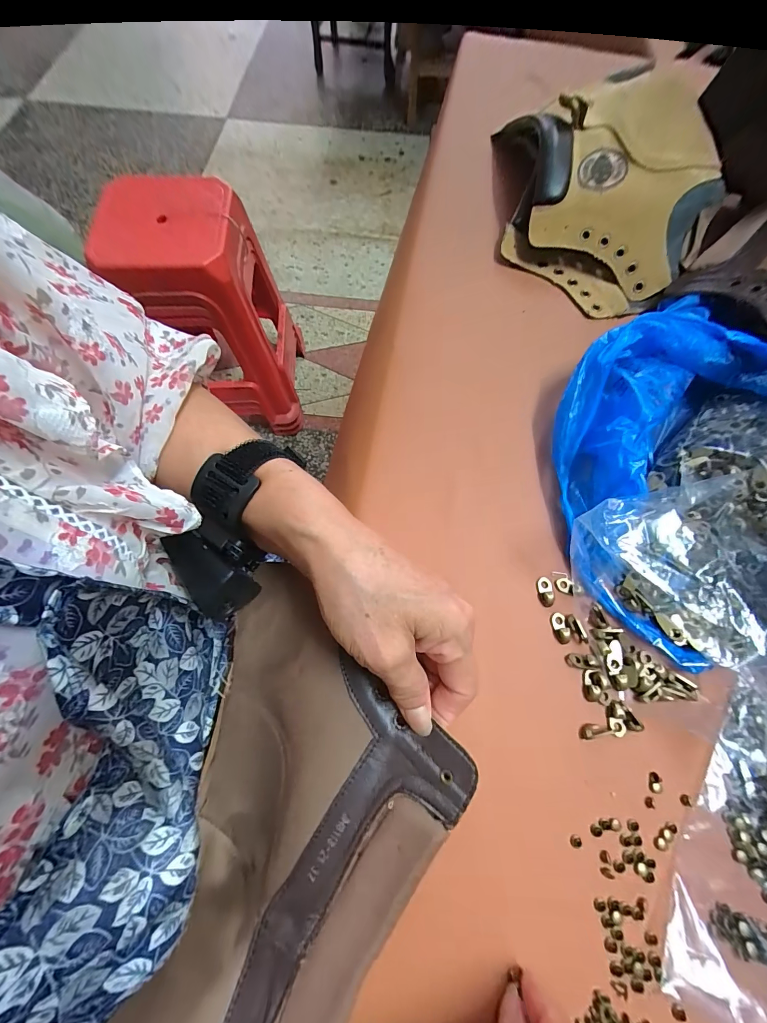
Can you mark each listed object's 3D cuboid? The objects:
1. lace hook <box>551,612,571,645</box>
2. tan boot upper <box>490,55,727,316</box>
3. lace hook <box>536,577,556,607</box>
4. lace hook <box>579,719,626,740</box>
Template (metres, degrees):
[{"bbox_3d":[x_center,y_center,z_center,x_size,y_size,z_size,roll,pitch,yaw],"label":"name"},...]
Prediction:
[{"bbox_3d":[0.113,0.074,0.230,0.008,0.004,0.019,-5,71,-3],"label":"lace hook"},{"bbox_3d":[0.191,-0.287,0.323,0.192,0.089,0.168,33,73,10],"label":"tan boot upper"},{"bbox_3d":[0.107,0.053,0.238,0.009,0.004,0.018,-5,71,-2],"label":"lace hook"},{"bbox_3d":[0.128,0.127,0.211,0.027,0.008,0.010,-3,71,-2],"label":"lace hook"}]

